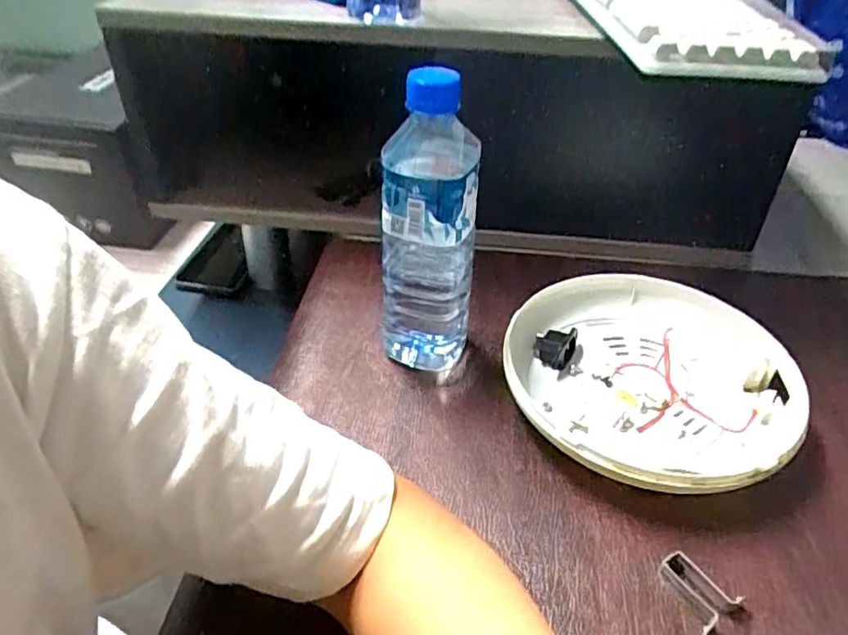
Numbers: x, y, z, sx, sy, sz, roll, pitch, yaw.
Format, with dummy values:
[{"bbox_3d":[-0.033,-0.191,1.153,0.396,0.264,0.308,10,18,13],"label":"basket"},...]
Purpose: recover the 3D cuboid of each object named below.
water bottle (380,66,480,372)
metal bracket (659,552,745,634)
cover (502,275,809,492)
[{"bbox_3d":[0.002,-0.062,0.438,0.065,0.208,0.073,4,39,3],"label":"water bottle"},{"bbox_3d":[0.148,0.150,0.346,0.027,0.011,0.038,-22,45,-26],"label":"metal bracket"},{"bbox_3d":[0.163,0.044,0.458,0.206,0.037,0.208,9,39,8],"label":"cover"}]

